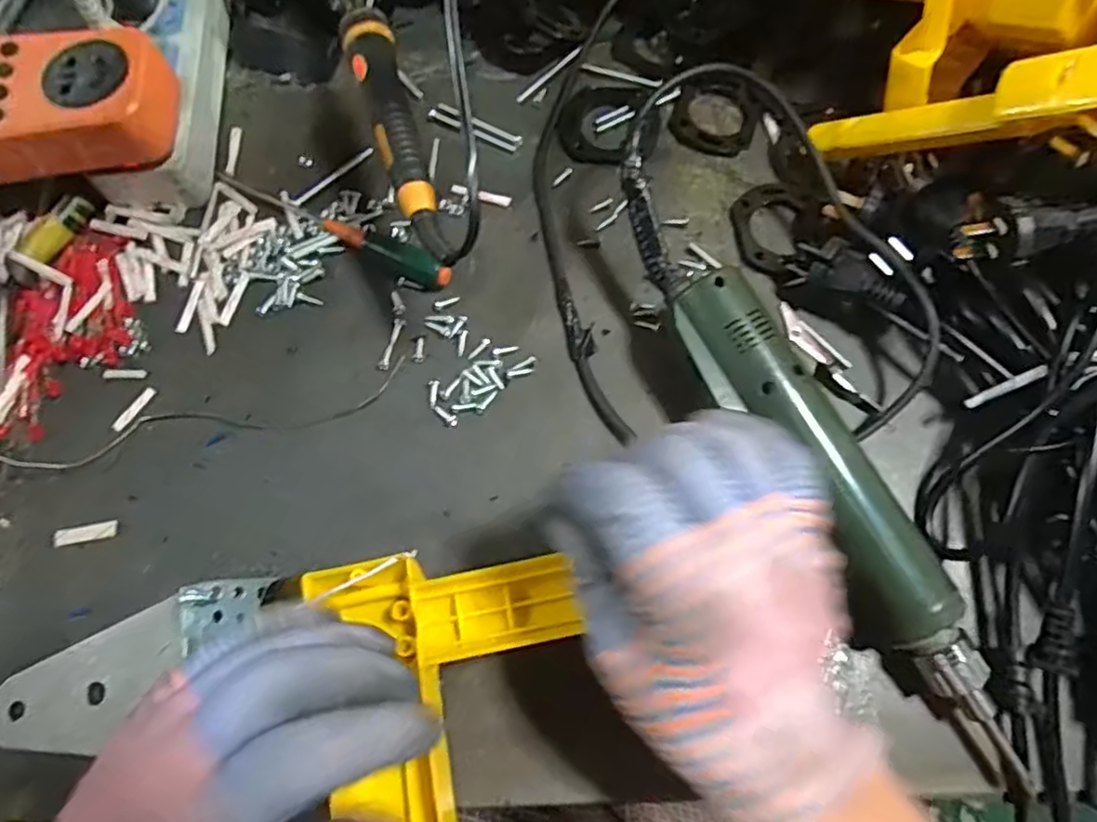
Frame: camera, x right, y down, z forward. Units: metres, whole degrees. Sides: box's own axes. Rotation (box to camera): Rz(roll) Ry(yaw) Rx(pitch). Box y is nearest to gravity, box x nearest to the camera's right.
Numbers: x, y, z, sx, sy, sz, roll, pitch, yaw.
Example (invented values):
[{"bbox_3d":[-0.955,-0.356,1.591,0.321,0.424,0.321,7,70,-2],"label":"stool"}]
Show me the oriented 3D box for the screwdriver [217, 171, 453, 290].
[{"bbox_3d":[-0.123,-0.109,0.356,0.154,0.014,0.020,31,74,9],"label":"screwdriver"}]

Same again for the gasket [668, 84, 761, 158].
[{"bbox_3d":[0.102,-0.178,0.386,0.050,0.007,0.050,0,72,0],"label":"gasket"}]

